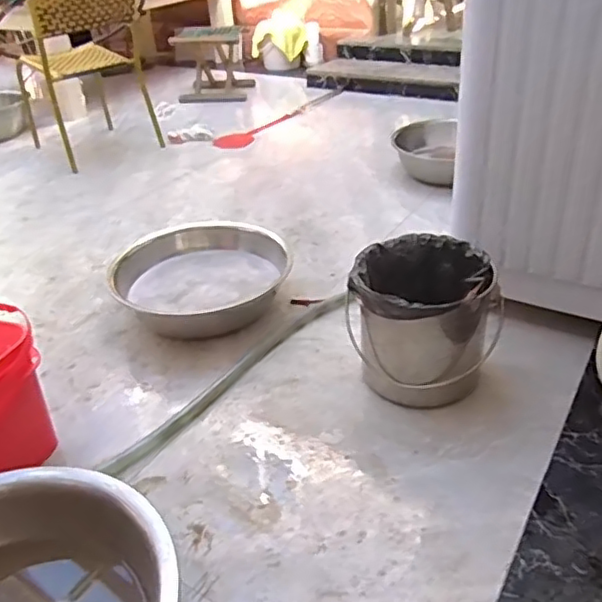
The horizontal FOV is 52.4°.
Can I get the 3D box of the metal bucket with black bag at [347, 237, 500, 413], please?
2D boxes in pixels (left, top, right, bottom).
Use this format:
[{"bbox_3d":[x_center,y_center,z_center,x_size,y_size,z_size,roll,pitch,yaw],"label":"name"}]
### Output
[{"bbox_3d":[0.210,0.038,1.080,0.223,0.222,0.218,-2,33,2],"label":"metal bucket with black bag"}]

